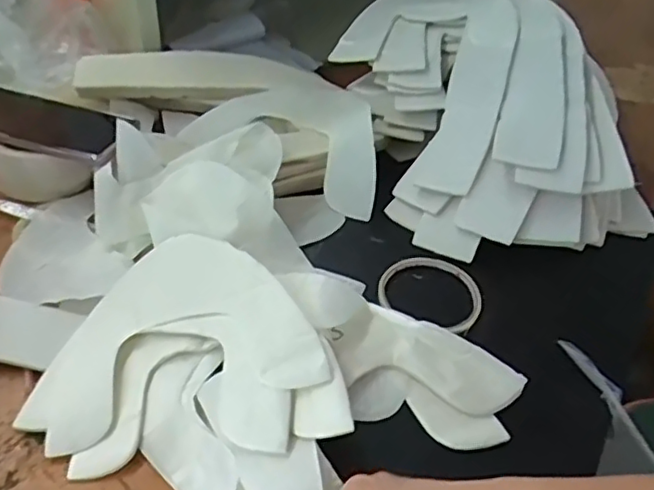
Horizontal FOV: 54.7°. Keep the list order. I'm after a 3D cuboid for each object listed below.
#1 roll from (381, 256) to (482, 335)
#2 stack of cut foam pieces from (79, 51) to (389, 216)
[{"bbox_3d":[0.089,0.039,0.536,0.085,0.010,0.077,20,43,16],"label":"roll"},{"bbox_3d":[-0.081,-0.154,0.690,0.343,0.056,0.156,22,44,18],"label":"stack of cut foam pieces"}]

